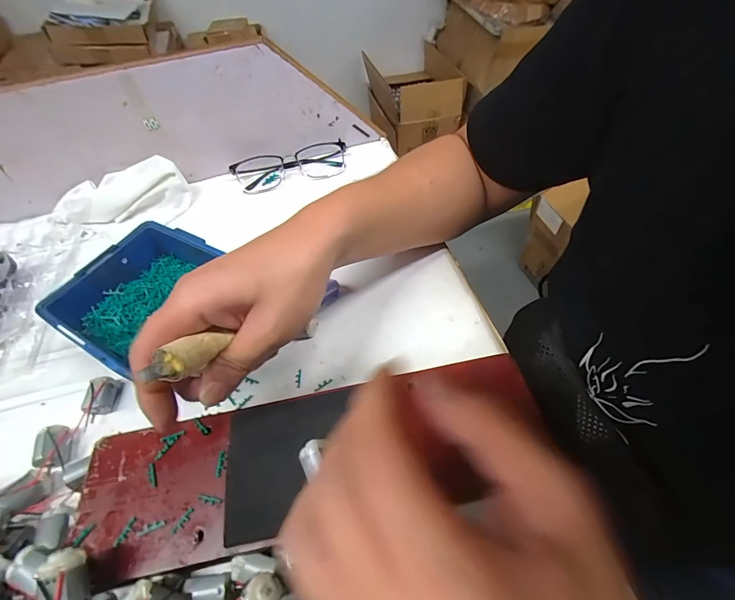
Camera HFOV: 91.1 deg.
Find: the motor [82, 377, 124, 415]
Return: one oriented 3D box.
[{"bbox_3d":[-0.204,0.075,0.281,0.022,0.016,0.024,-7,53,0],"label":"motor"}]

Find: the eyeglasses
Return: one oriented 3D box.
[{"bbox_3d":[-0.093,-0.162,0.450,0.141,0.042,0.038,-19,54,-9],"label":"eyeglasses"}]

